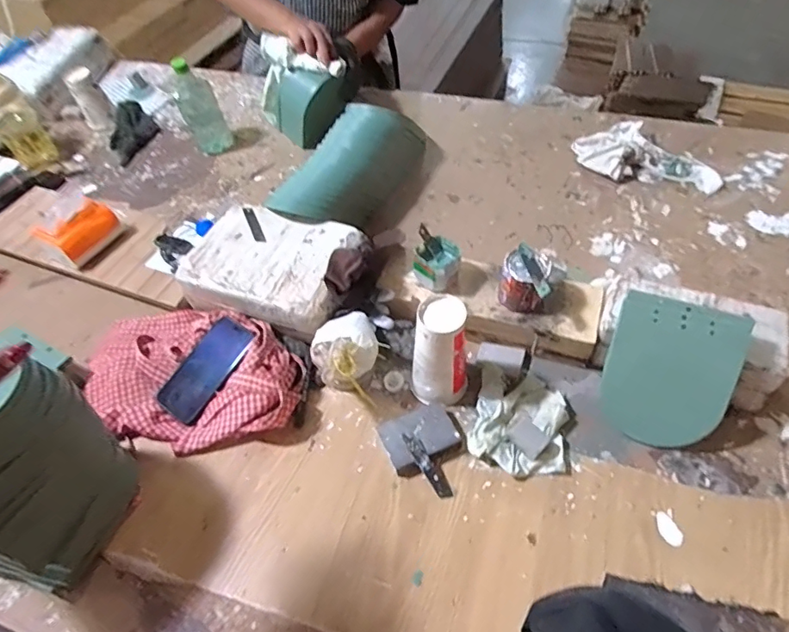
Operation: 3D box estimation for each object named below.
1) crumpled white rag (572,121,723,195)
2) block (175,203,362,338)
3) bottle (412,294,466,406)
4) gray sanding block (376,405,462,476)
[{"bbox_3d":[0.496,-0.319,0.982,0.269,0.053,0.149,8,53,11],"label":"crumpled white rag"},{"bbox_3d":[-0.199,-0.085,0.820,0.272,0.061,0.202,16,57,17],"label":"block"},{"bbox_3d":[0.060,0.053,0.683,0.075,0.165,0.078,0,52,4],"label":"bottle"},{"bbox_3d":[0.032,0.160,0.669,0.095,0.029,0.078,-22,53,-13],"label":"gray sanding block"}]

